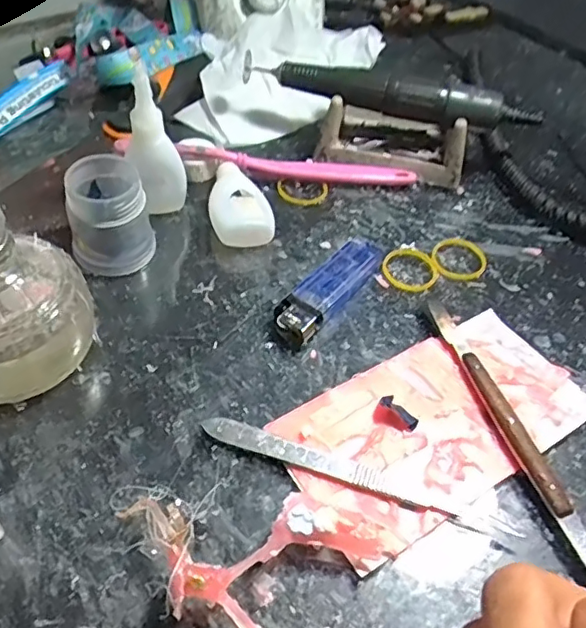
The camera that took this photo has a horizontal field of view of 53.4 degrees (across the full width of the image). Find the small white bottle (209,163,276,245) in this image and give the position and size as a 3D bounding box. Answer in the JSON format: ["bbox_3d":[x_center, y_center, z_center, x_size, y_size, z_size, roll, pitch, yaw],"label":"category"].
[{"bbox_3d":[-0.032,-0.066,0.351,0.035,0.021,0.061,-4,50,-9],"label":"small white bottle"}]

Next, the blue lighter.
[{"bbox_3d":[0.020,-0.014,0.316,0.023,0.014,0.081,32,54,20],"label":"blue lighter"}]

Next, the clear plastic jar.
[{"bbox_3d":[-0.099,-0.052,0.313,0.042,0.053,0.039,3,49,-3],"label":"clear plastic jar"}]

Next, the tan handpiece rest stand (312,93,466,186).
[{"bbox_3d":[0.069,-0.129,0.403,0.098,0.040,0.068,8,49,1],"label":"tan handpiece rest stand"}]

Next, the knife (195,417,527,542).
[{"bbox_3d":[0.027,0.070,0.251,0.137,0.005,0.011,18,50,10],"label":"knife"}]

